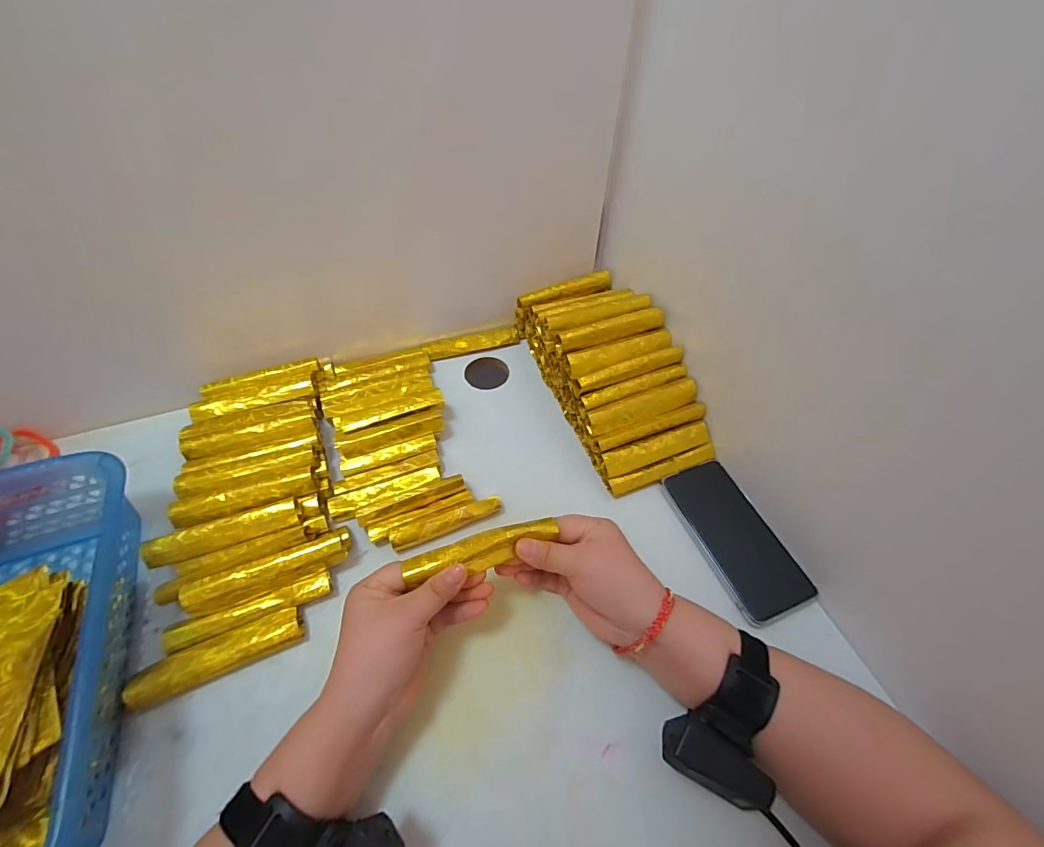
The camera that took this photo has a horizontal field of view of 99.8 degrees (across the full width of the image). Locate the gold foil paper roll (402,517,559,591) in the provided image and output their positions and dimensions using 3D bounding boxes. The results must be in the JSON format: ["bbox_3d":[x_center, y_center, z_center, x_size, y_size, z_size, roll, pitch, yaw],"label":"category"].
[{"bbox_3d":[-0.031,0.106,0.365,0.125,0.016,0.026,-14,55,-15],"label":"gold foil paper roll"}]

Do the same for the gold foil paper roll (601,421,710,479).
[{"bbox_3d":[0.151,0.030,0.492,0.128,0.026,0.025,-18,56,-15],"label":"gold foil paper roll"}]

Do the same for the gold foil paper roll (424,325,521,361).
[{"bbox_3d":[-0.067,-0.111,0.608,0.129,0.018,0.023,-16,56,-13],"label":"gold foil paper roll"}]

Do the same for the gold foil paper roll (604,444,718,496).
[{"bbox_3d":[0.156,0.055,0.492,0.128,0.027,0.017,-16,56,-14],"label":"gold foil paper roll"}]

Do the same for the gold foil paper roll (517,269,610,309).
[{"bbox_3d":[0.060,-0.179,0.586,0.134,0.020,0.017,-18,56,-14],"label":"gold foil paper roll"}]

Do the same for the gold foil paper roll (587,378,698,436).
[{"bbox_3d":[0.138,-0.017,0.496,0.130,0.028,0.029,-17,56,-14],"label":"gold foil paper roll"}]

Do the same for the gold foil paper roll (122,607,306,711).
[{"bbox_3d":[-0.254,0.196,0.369,0.129,0.014,0.032,-19,72,-19],"label":"gold foil paper roll"}]

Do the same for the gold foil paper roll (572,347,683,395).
[{"bbox_3d":[0.123,-0.061,0.493,0.135,0.018,0.015,-18,56,-15],"label":"gold foil paper roll"}]

